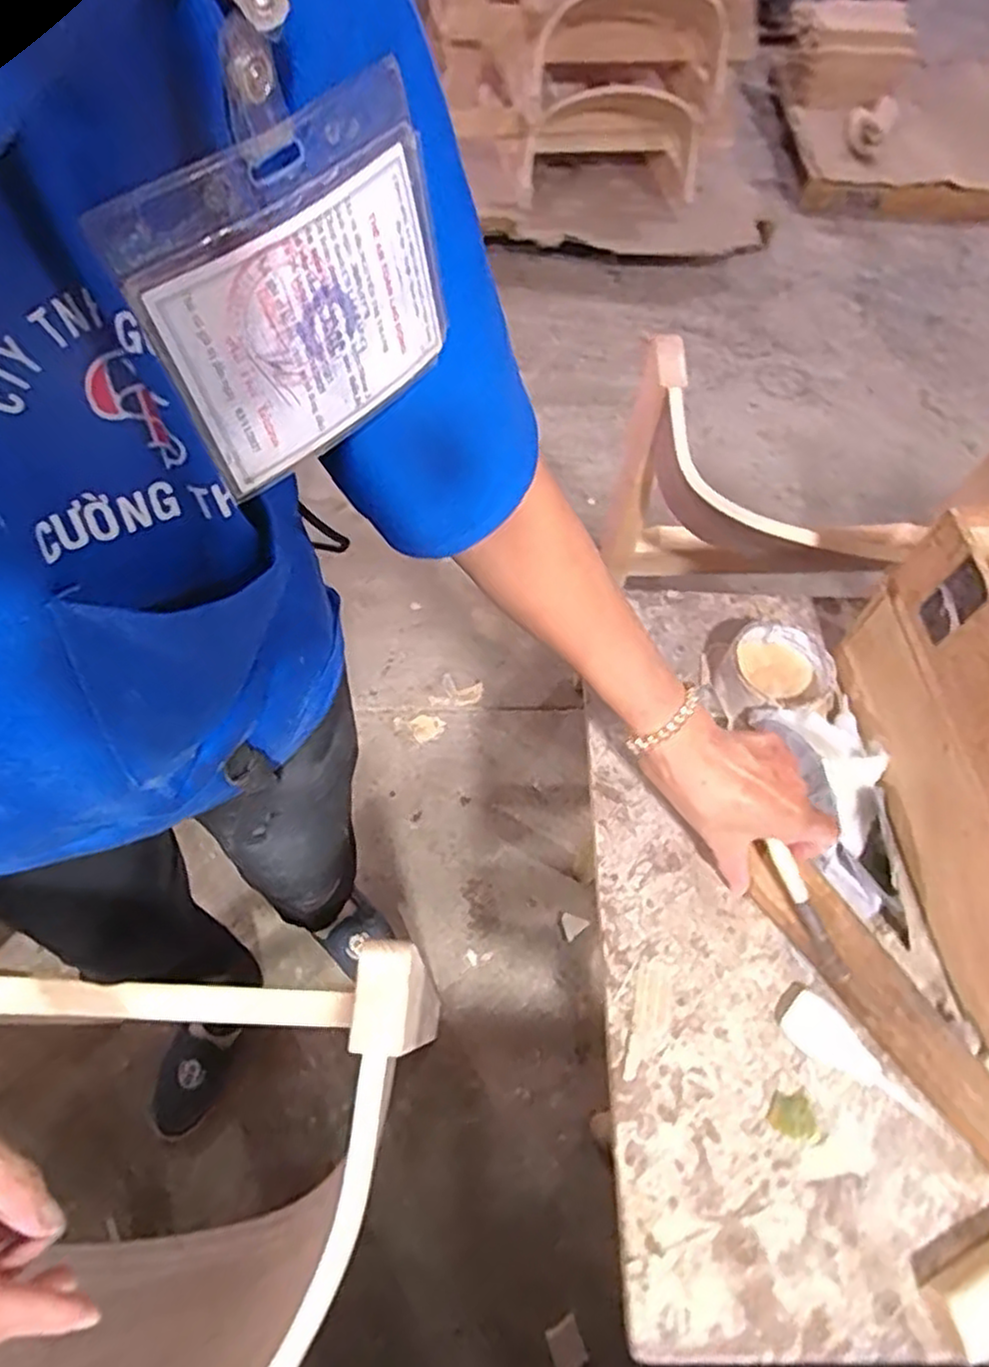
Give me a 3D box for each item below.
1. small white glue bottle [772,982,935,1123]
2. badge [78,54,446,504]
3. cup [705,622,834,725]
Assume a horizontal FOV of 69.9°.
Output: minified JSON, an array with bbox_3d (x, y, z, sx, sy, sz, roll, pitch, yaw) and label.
[{"bbox_3d":[0.225,0.242,0.455,0.034,0.014,0.097,-31,63,-23],"label":"small white glue bottle"},{"bbox_3d":[-0.053,-0.109,0.201,0.007,0.080,0.093,36,69,26],"label":"badge"},{"bbox_3d":[0.223,-0.002,0.589,0.091,0.050,0.094,1,58,-1],"label":"cup"}]

